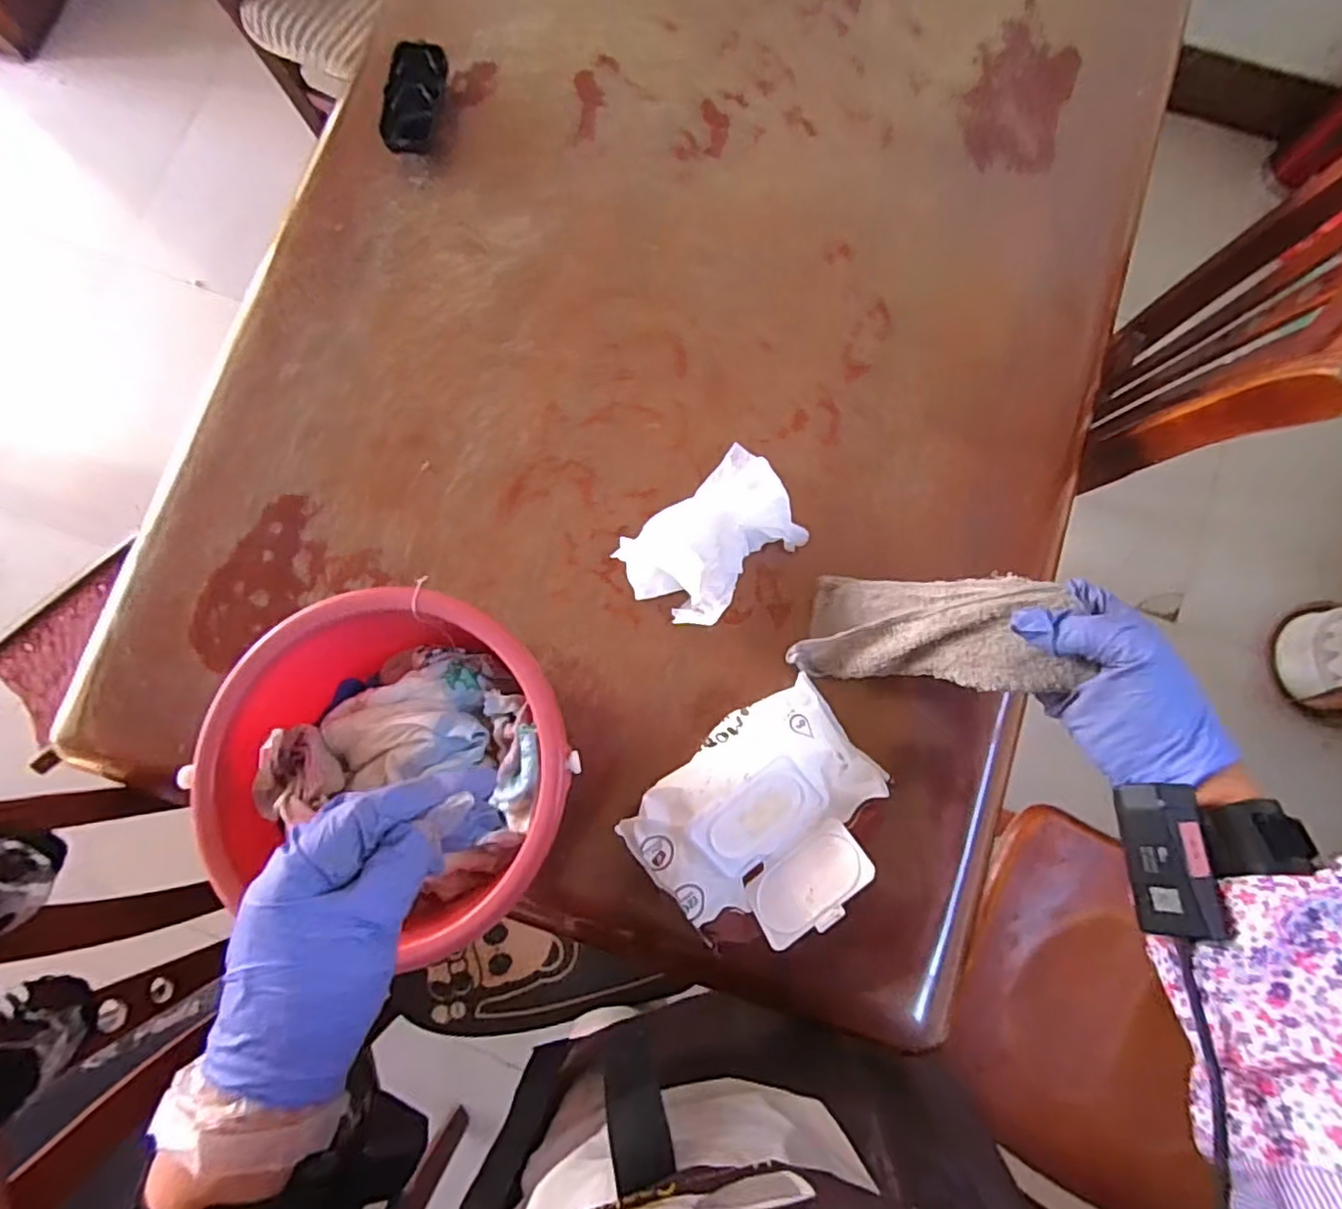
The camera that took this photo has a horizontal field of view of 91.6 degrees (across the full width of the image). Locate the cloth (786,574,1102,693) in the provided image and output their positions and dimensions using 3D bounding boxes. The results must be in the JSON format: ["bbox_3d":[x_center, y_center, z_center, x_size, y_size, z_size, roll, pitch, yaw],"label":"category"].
[{"bbox_3d":[0.167,0.017,0.456,0.050,0.195,0.076,19,81,-32],"label":"cloth"}]

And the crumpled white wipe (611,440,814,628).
[{"bbox_3d":[0.035,-0.056,0.535,0.147,0.057,0.100,-41,83,-4],"label":"crumpled white wipe"}]

